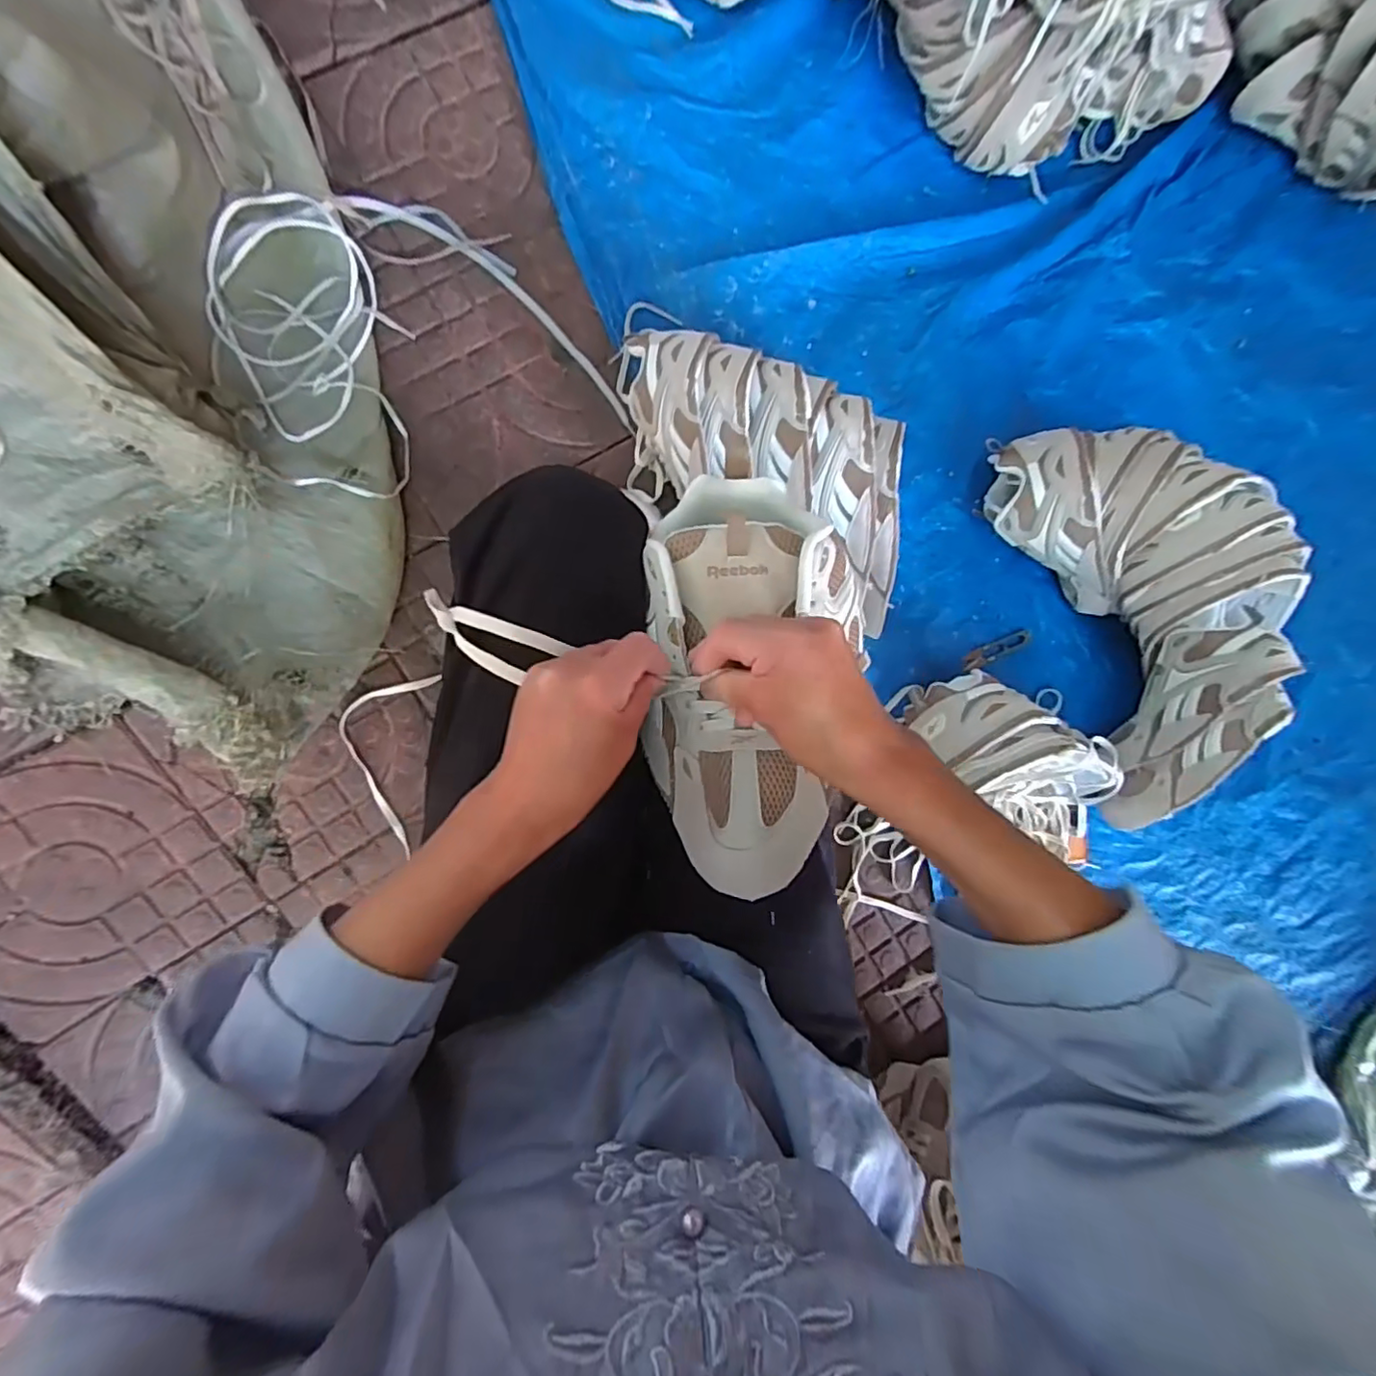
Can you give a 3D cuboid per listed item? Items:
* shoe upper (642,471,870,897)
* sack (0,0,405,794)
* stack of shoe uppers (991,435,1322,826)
[{"bbox_3d":[0.043,-0.006,0.367,0.136,0.065,0.245,3,87,-7],"label":"shoe upper"},{"bbox_3d":[-0.610,-0.389,0.473,0.796,0.374,0.715,23,84,-6],"label":"sack"},{"bbox_3d":[0.547,-0.093,0.713,0.225,0.181,0.478,-20,90,-8],"label":"stack of shoe uppers"}]

